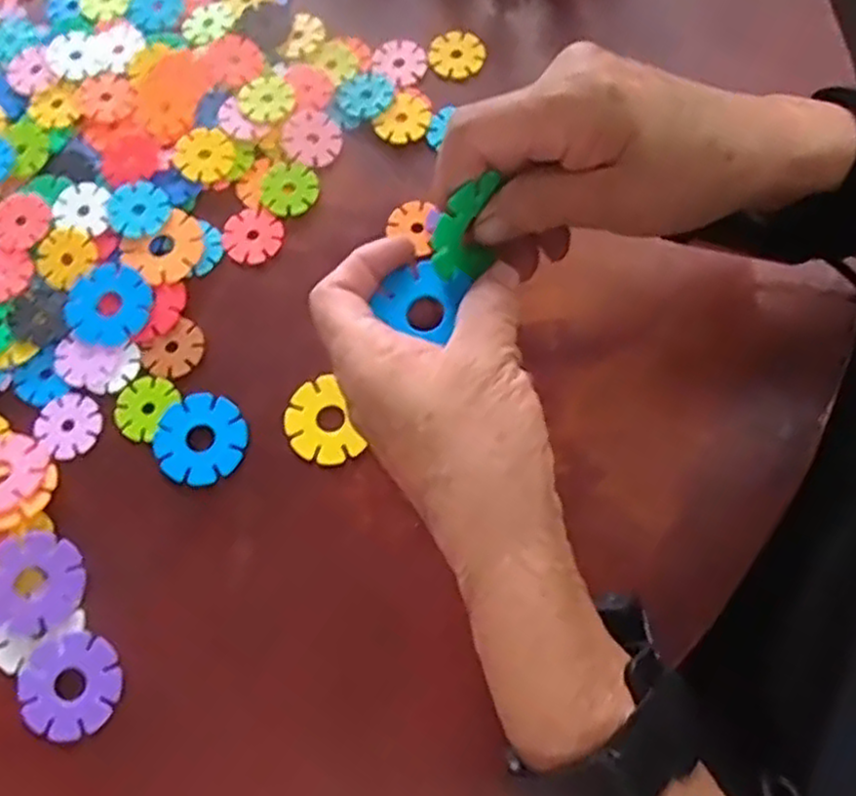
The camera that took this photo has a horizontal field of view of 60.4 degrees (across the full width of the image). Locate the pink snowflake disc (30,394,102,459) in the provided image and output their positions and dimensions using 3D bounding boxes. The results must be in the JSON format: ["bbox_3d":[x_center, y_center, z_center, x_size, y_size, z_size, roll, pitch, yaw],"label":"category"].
[{"bbox_3d":[-0.175,0.013,0.359,0.032,0.004,0.031,-1,72,2],"label":"pink snowflake disc"}]

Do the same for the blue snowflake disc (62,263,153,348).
[{"bbox_3d":[-0.164,-0.049,0.377,0.042,0.004,0.044,-1,72,2],"label":"blue snowflake disc"}]

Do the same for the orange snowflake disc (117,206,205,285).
[{"bbox_3d":[-0.138,-0.078,0.387,0.042,0.006,0.035,-36,74,-9],"label":"orange snowflake disc"}]

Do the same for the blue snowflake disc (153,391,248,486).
[{"bbox_3d":[-0.109,0.019,0.354,0.042,0.004,0.043,-1,72,2],"label":"blue snowflake disc"}]

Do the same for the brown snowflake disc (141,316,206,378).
[{"bbox_3d":[-0.127,-0.024,0.369,0.031,0.004,0.026,-38,75,-10],"label":"brown snowflake disc"}]

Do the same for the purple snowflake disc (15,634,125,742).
[{"bbox_3d":[-0.155,0.125,0.319,0.043,0.004,0.042,-1,72,2],"label":"purple snowflake disc"}]

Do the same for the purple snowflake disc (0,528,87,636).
[{"bbox_3d":[-0.178,0.083,0.330,0.043,0.004,0.044,2,81,-12],"label":"purple snowflake disc"}]

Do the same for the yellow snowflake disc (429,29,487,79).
[{"bbox_3d":[0.016,-0.200,0.426,0.031,0.004,0.032,-1,72,2],"label":"yellow snowflake disc"}]

